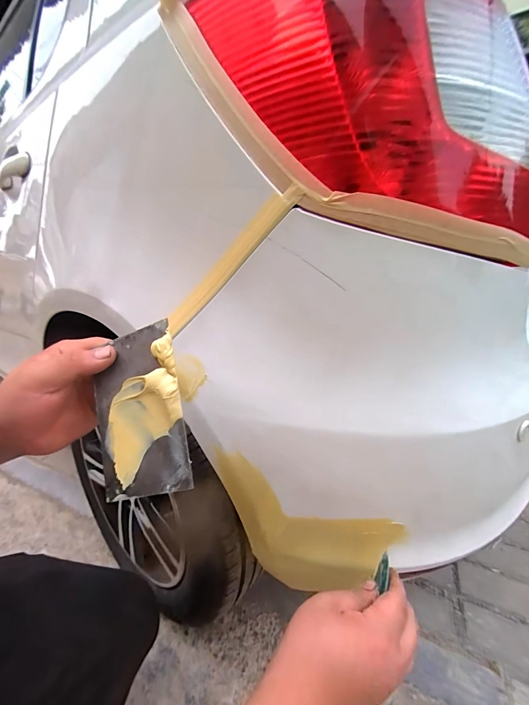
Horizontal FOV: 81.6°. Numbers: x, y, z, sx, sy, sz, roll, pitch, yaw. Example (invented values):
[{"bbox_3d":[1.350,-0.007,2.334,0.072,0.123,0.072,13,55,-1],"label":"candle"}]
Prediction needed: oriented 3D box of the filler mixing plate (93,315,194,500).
[{"bbox_3d":[-0.105,0.049,0.256,0.072,0.135,0.007,-11,-7,8],"label":"filler mixing plate"}]

